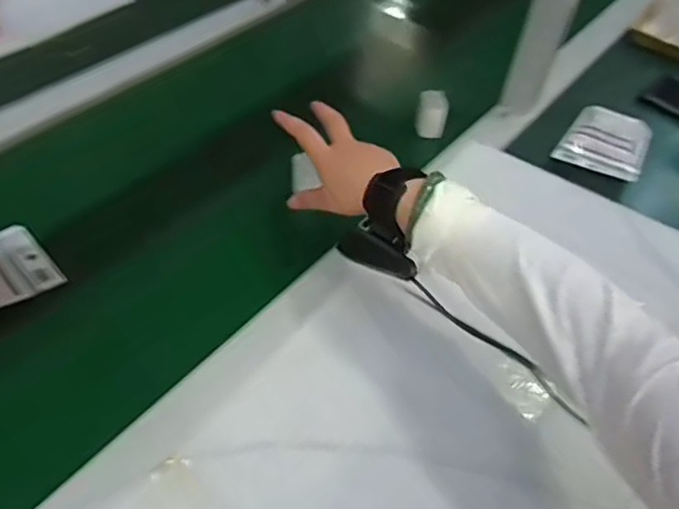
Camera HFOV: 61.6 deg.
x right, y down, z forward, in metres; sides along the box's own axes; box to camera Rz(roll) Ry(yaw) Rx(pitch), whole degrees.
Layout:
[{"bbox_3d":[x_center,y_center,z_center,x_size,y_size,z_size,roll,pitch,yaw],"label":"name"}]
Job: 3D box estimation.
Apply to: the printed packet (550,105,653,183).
[{"bbox_3d":[0.343,-0.144,0.737,0.100,0.035,0.113,25,53,15],"label":"printed packet"}]

